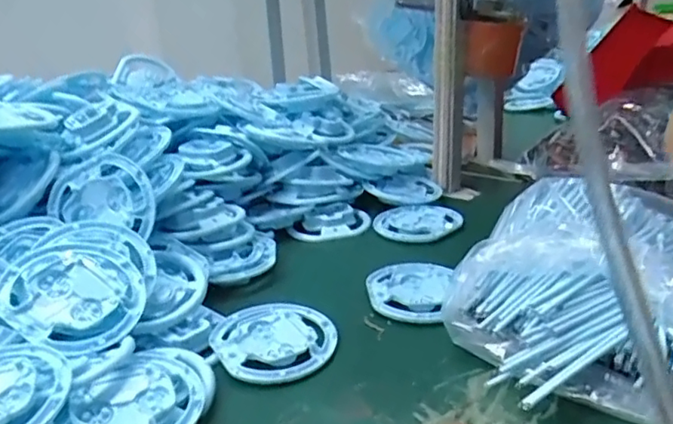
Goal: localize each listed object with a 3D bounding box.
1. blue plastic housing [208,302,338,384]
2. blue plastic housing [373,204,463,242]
[{"bbox_3d":[-0.051,0.108,0.496,0.099,0.013,0.106,-3,22,1],"label":"blue plastic housing"},{"bbox_3d":[0.100,0.012,0.705,0.101,0.010,0.082,-14,24,-24],"label":"blue plastic housing"}]

